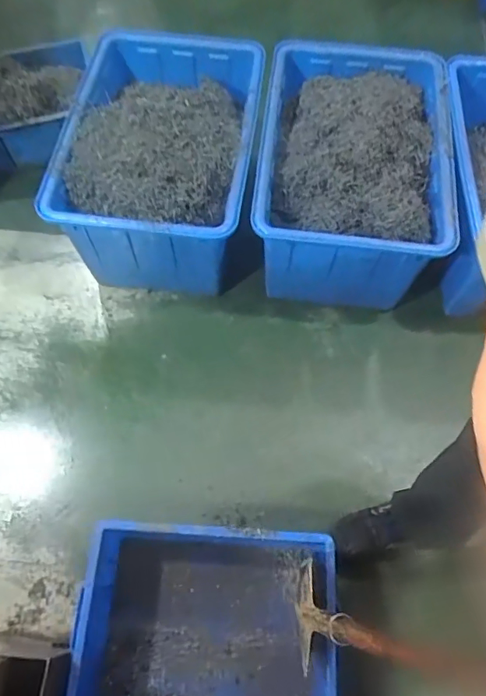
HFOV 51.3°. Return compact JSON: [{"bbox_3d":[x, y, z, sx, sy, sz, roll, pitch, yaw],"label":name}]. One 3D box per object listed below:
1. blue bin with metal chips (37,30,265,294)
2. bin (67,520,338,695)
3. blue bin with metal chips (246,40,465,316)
[{"bbox_3d":[-0.196,-0.523,1.398,0.505,0.331,0.673,5,65,2],"label":"blue bin with metal chips"},{"bbox_3d":[-0.068,0.563,1.023,0.489,0.190,0.363,3,65,1],"label":"bin"},{"bbox_3d":[0.288,-0.483,1.392,0.477,0.338,0.682,7,65,2],"label":"blue bin with metal chips"}]

